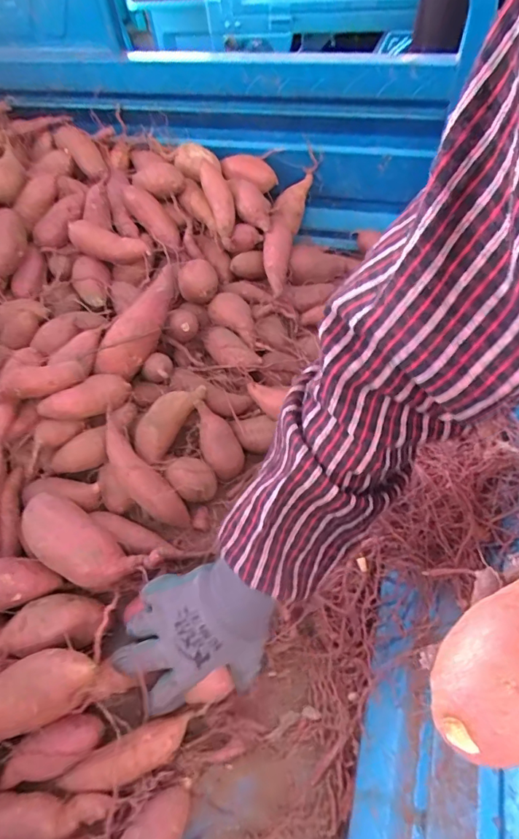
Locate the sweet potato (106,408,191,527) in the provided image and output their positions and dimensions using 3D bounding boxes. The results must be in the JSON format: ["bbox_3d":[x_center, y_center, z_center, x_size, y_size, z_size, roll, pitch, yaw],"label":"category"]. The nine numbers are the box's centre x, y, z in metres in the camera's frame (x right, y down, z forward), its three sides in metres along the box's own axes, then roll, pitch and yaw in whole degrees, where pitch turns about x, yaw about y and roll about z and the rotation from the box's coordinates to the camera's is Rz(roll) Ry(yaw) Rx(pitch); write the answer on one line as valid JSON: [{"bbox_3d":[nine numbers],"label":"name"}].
[{"bbox_3d":[-0.143,0.064,0.557,0.047,0.050,0.165,-38,88,-20],"label":"sweet potato"}]

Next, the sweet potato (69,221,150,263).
[{"bbox_3d":[-0.216,-0.250,0.681,0.121,0.048,0.034,14,57,-5],"label":"sweet potato"}]

